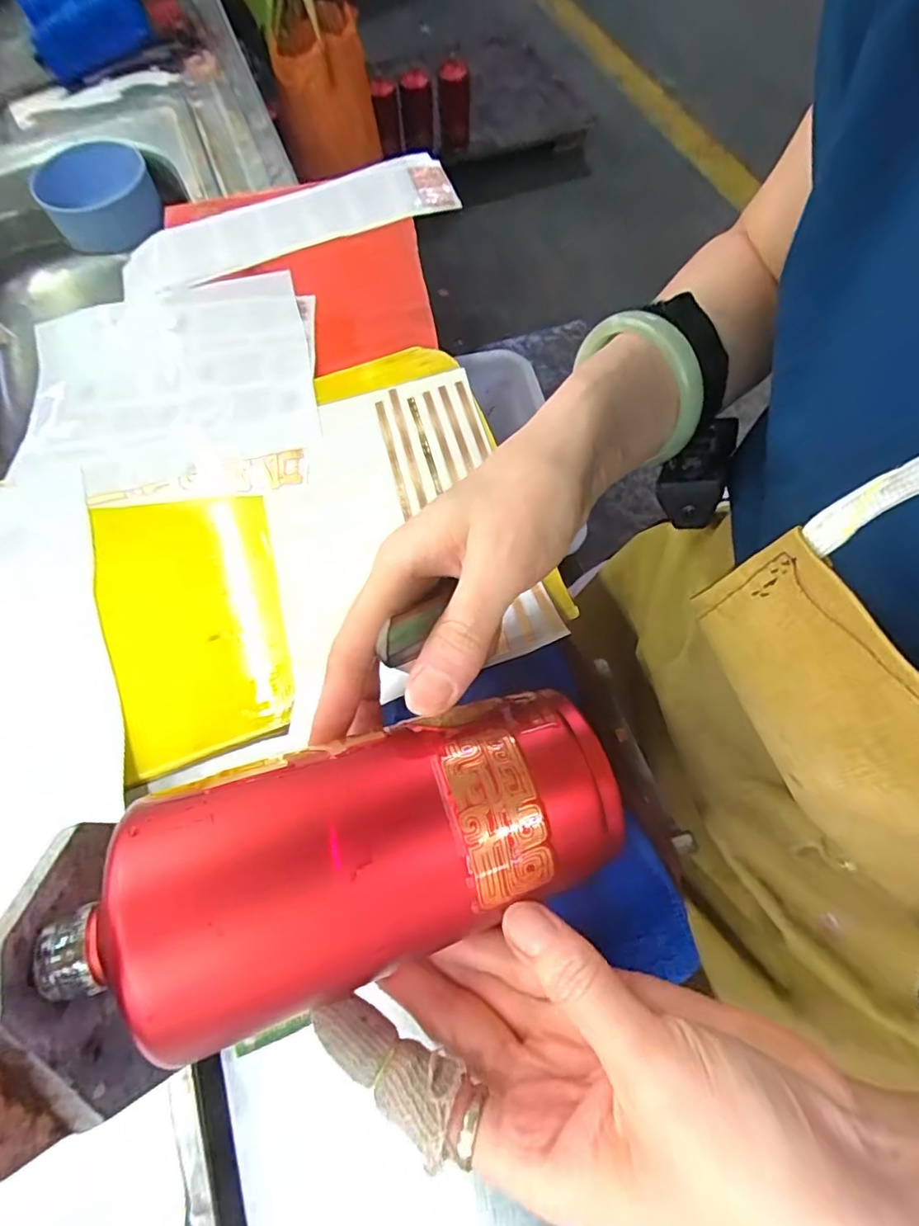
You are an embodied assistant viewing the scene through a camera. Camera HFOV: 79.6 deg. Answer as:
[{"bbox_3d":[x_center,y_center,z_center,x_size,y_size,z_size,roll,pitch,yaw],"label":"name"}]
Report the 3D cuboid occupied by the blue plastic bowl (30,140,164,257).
[{"bbox_3d":[-0.366,-0.432,0.569,0.103,0.059,0.111,-1,67,1],"label":"blue plastic bowl"}]

